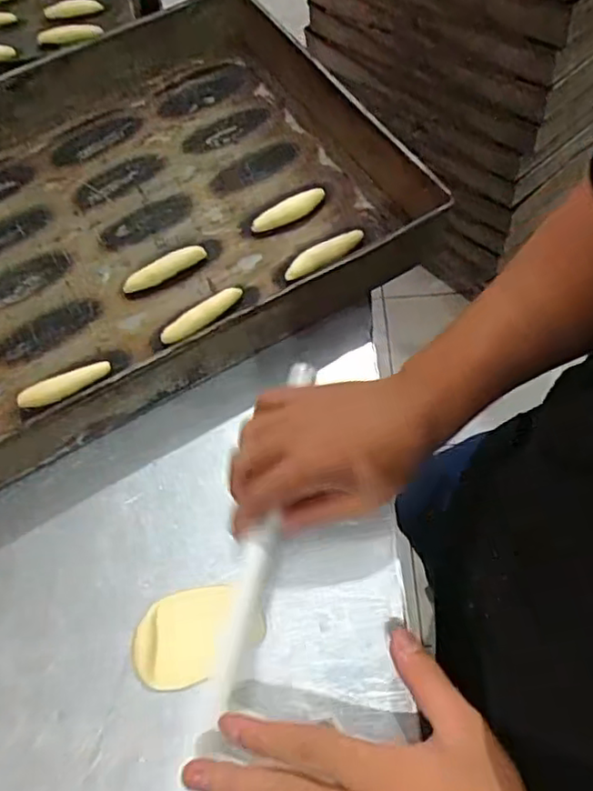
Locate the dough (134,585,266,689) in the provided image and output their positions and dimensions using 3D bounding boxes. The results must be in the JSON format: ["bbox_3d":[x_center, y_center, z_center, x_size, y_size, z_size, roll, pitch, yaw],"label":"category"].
[{"bbox_3d":[-0.061,0.146,0.388,0.079,0.008,0.052,-16,61,-5],"label":"dough"}]

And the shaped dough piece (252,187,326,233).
[{"bbox_3d":[-0.007,-0.160,0.545,0.069,0.012,0.018,-27,62,-11],"label":"shaped dough piece"}]

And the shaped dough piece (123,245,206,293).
[{"bbox_3d":[-0.110,-0.105,0.521,0.071,0.016,0.017,-24,62,-9],"label":"shaped dough piece"}]

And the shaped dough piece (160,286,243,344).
[{"bbox_3d":[-0.073,-0.063,0.494,0.072,0.015,0.017,-37,64,-16],"label":"shaped dough piece"}]

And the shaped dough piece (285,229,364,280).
[{"bbox_3d":[0.023,-0.114,0.512,0.073,0.014,0.019,-30,63,-12],"label":"shaped dough piece"}]

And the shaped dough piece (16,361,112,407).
[{"bbox_3d":[-0.173,-0.006,0.474,0.070,0.014,0.021,-21,61,-8],"label":"shaped dough piece"}]

